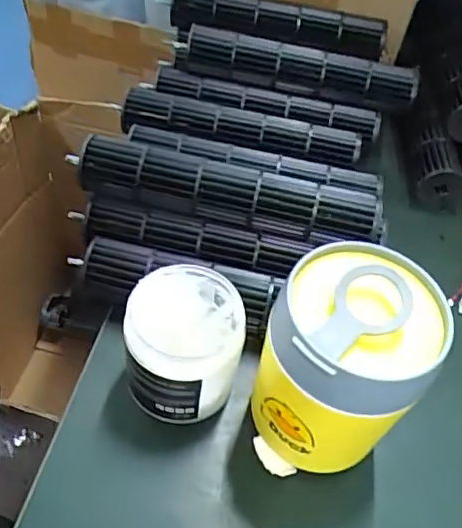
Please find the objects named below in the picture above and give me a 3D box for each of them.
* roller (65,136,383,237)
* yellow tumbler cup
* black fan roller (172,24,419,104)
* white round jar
[{"bbox_3d":[-0.002,-0.064,0.434,0.229,0.035,0.040,13,50,3],"label":"roller"},{"bbox_3d":[0.063,0.067,0.329,0.083,0.144,0.084,4,50,-5],"label":"yellow tumbler cup"},{"bbox_3d":[0.065,-0.188,0.545,0.227,0.035,0.041,9,50,0],"label":"black fan roller"},{"bbox_3d":[-0.029,0.054,0.367,0.069,0.094,0.074,4,50,-5],"label":"white round jar"}]

